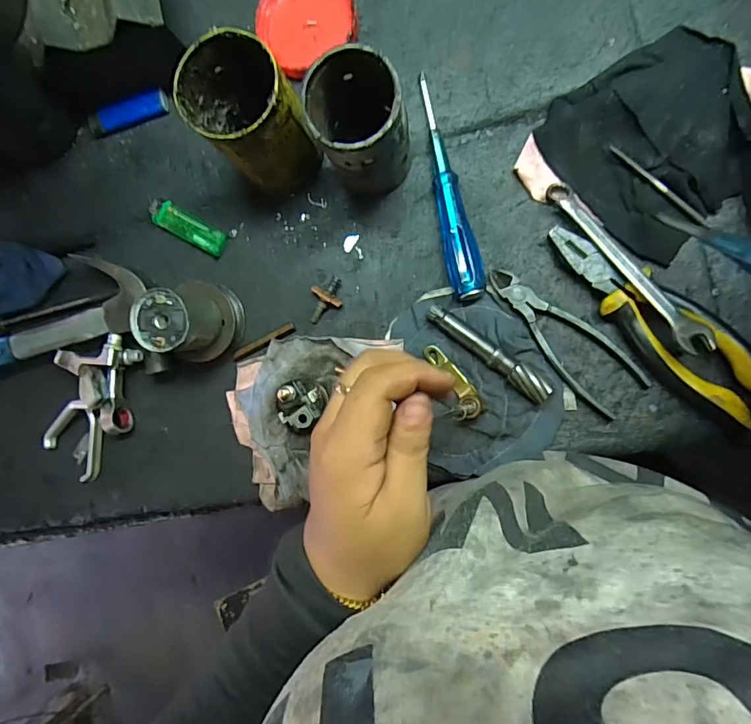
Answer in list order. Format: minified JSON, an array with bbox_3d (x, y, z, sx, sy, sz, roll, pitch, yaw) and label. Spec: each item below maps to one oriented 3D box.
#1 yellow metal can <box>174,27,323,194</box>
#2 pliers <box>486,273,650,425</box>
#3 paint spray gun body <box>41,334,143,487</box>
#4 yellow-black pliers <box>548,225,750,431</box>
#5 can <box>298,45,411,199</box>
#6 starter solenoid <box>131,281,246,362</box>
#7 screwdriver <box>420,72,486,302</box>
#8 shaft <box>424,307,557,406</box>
[{"bbox_3d":[-0.093,-0.188,0.376,0.068,0.114,0.073,0,91,8],"label":"yellow metal can"},{"bbox_3d":[0.149,-0.020,0.385,0.147,0.010,0.047,44,97,5],"label":"pliers"},{"bbox_3d":[-0.276,0.042,0.457,0.077,0.025,0.144,19,94,8],"label":"paint spray gun body"},{"bbox_3d":[0.214,-0.033,0.365,0.059,0.032,0.198,-45,85,7],"label":"yellow-black pliers"},{"bbox_3d":[-0.009,-0.177,0.366,0.065,0.109,0.067,0,91,8],"label":"can"},{"bbox_3d":[-0.159,-0.035,0.415,0.068,0.072,0.063,-29,87,8],"label":"starter solenoid"},{"bbox_3d":[0.058,-0.145,0.397,0.027,0.029,0.189,-14,89,8],"label":"screwdriver"},{"bbox_3d":[0.092,-0.009,0.388,0.116,0.025,0.018,40,96,6],"label":"shaft"}]

